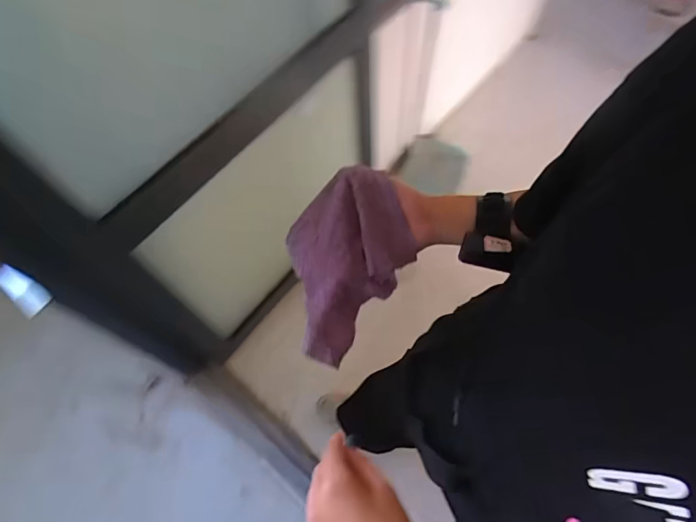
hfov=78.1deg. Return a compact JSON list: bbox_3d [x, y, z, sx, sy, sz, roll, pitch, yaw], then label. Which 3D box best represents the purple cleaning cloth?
[{"bbox_3d":[-0.009,-0.002,0.486,0.130,0.035,0.203,35,91,6],"label":"purple cleaning cloth"}]

